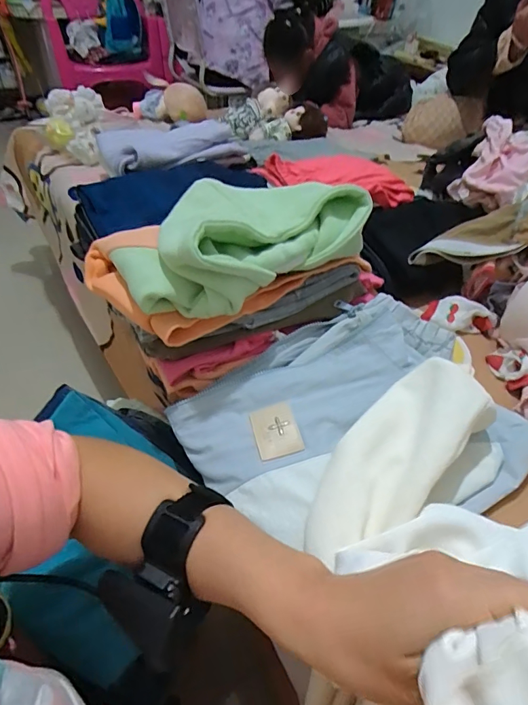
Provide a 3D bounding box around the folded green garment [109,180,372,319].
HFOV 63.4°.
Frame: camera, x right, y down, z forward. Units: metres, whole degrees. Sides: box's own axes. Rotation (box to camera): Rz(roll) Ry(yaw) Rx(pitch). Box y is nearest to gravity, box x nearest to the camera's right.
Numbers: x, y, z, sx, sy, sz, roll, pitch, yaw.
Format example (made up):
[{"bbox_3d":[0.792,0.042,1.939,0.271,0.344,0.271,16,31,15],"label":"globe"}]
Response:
[{"bbox_3d":[-0.039,-0.152,0.521,0.295,0.077,0.194,-27,51,-27],"label":"folded green garment"}]

